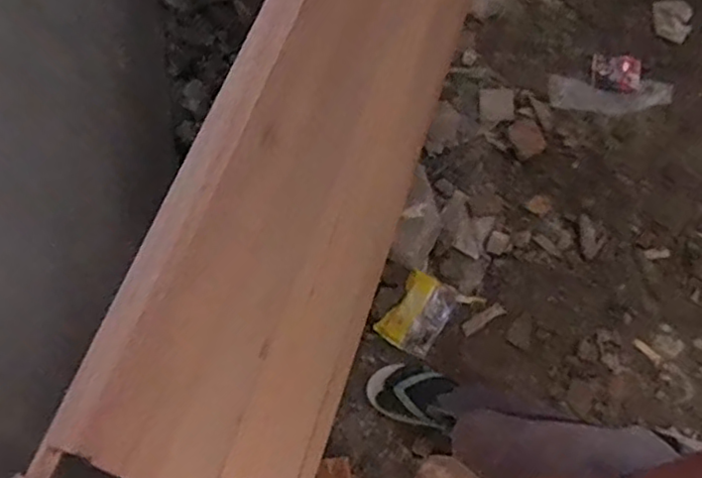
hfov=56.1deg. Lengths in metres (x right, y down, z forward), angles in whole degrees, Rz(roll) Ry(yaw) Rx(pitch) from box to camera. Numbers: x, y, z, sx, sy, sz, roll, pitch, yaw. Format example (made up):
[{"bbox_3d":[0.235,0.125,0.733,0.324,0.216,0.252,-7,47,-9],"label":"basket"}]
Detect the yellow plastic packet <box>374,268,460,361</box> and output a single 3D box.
[{"bbox_3d":[0.151,0.162,1.450,0.121,0.022,0.174,32,71,13],"label":"yellow plastic packet"}]

